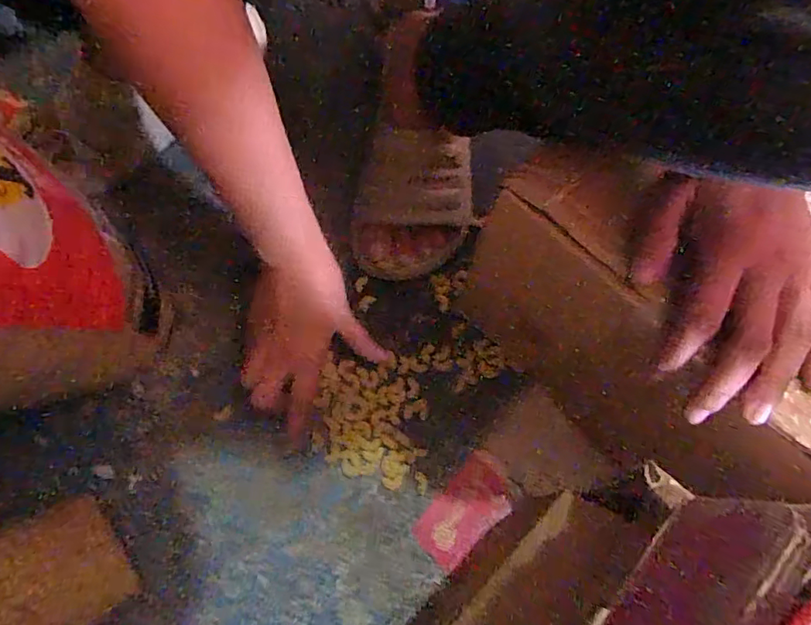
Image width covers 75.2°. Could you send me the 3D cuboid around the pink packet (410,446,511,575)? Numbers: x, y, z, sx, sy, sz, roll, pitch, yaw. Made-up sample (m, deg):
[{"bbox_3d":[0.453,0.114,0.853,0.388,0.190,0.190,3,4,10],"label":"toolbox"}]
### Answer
[{"bbox_3d":[0.046,0.151,0.403,0.044,0.011,0.083,41,76,13],"label":"pink packet"}]

